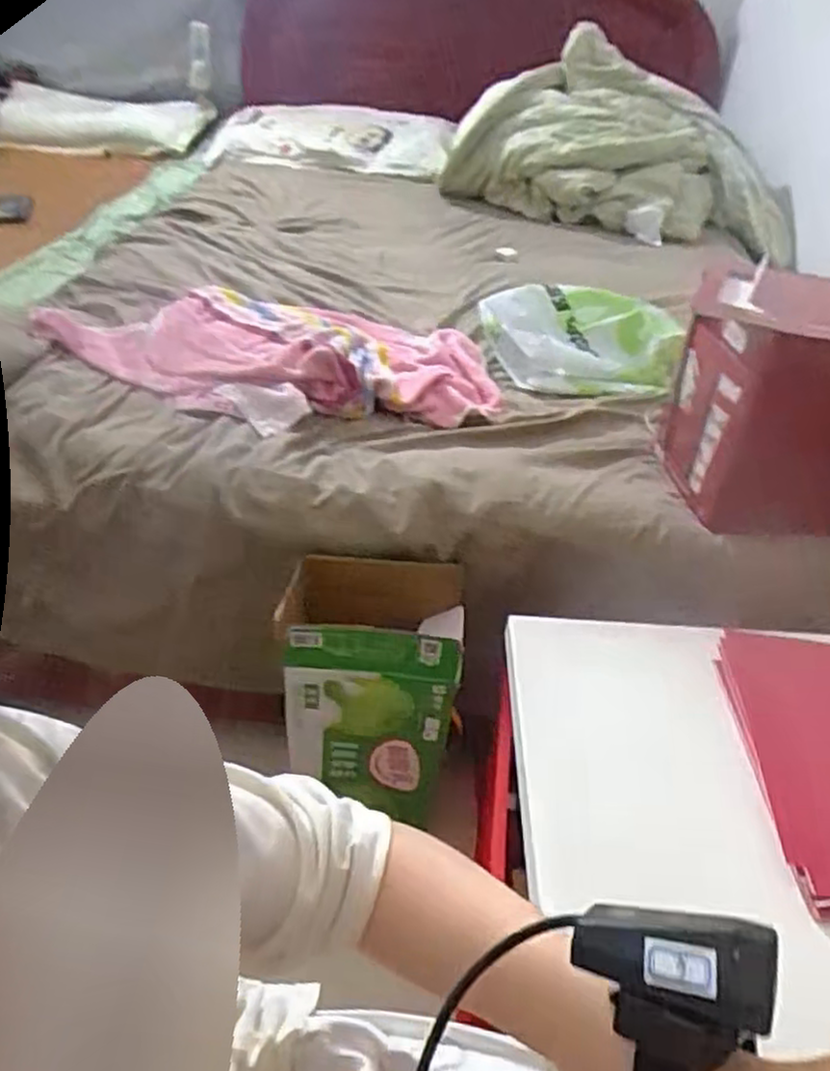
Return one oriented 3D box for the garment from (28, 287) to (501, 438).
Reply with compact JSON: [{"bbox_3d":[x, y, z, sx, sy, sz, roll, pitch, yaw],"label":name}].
[{"bbox_3d":[-0.188,-0.282,1.053,0.637,0.054,0.377,18,41,13],"label":"garment"}]

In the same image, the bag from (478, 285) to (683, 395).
[{"bbox_3d":[0.261,-0.309,1.117,0.277,0.079,0.213,-2,41,-11],"label":"bag"}]

